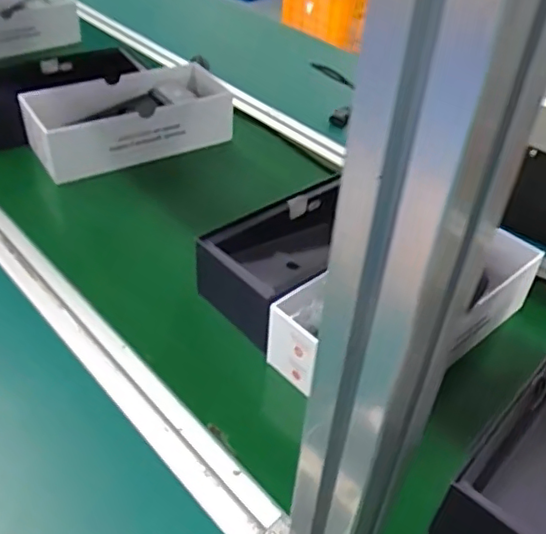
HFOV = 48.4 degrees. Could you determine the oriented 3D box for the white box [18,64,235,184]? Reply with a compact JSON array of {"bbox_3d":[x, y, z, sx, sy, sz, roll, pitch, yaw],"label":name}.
[{"bbox_3d":[-0.202,-0.212,0.873,0.277,0.095,0.130,-20,44,-27],"label":"white box"}]

